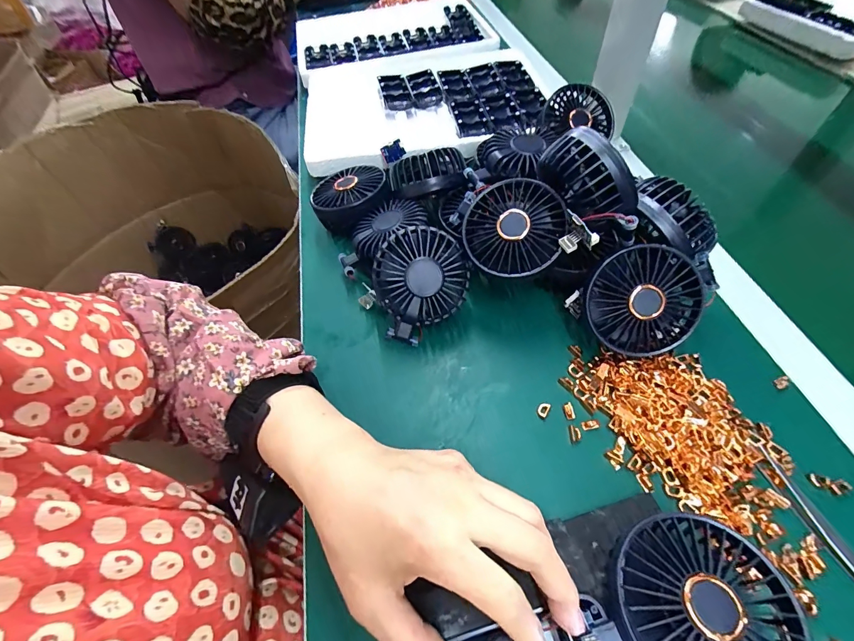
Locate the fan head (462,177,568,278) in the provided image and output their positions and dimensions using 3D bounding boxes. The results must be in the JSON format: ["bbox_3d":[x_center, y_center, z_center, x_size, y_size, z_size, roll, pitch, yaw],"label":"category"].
[{"bbox_3d":[0.076,-0.076,0.335,0.086,0.040,0.086,11,78,21],"label":"fan head"}]

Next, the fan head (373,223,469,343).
[{"bbox_3d":[-0.008,-0.035,0.339,0.086,0.040,0.086,-29,101,7],"label":"fan head"}]

